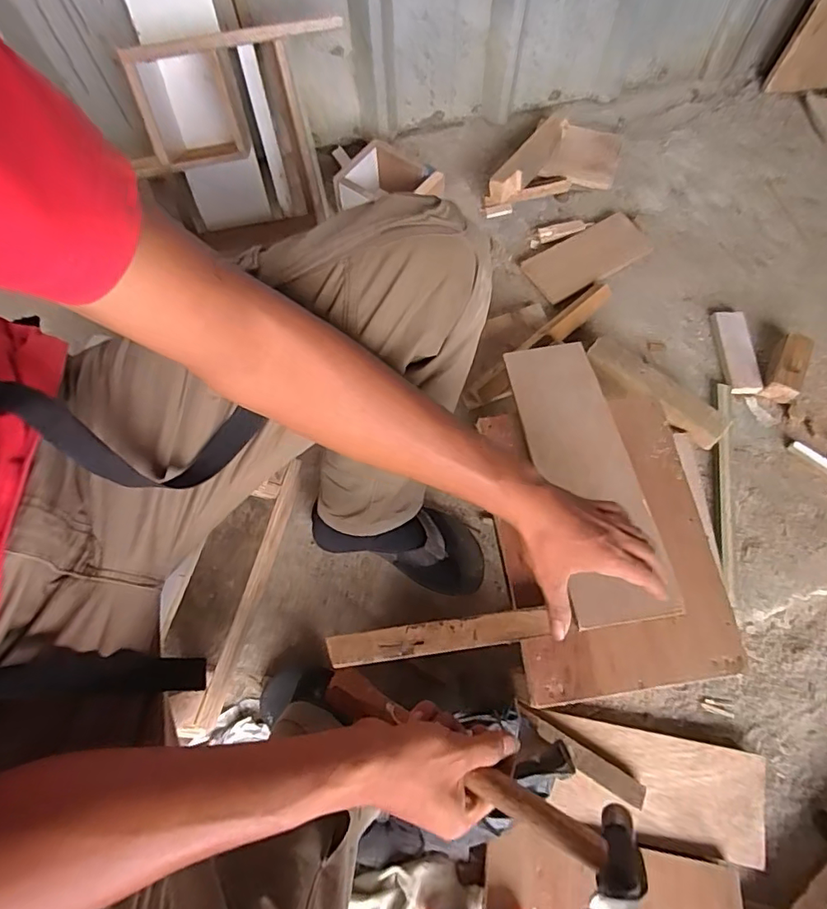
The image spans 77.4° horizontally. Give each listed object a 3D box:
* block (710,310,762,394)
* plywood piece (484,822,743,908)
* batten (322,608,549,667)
[{"bbox_3d":[0.553,-0.176,0.886,0.051,0.021,0.157,1,70,2],"label":"block"},{"bbox_3d":[0.238,0.530,0.619,0.296,0.023,0.104,6,56,8],"label":"plywood piece"},{"bbox_3d":[0.024,0.187,0.527,0.218,0.011,0.031,-8,70,-2],"label":"batten"}]

